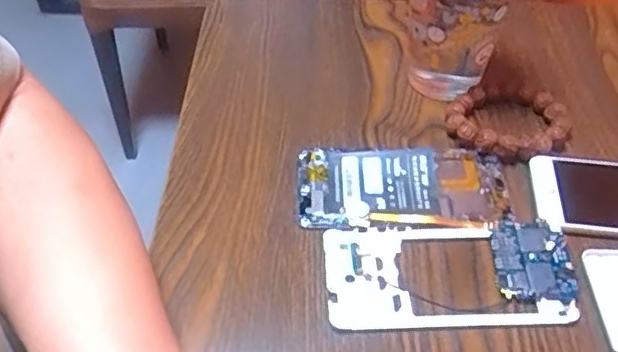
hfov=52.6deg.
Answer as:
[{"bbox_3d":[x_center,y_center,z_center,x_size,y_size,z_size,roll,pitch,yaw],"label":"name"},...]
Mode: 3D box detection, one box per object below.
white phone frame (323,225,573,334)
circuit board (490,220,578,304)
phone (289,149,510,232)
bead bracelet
[{"bbox_3d":[0.080,0.059,0.374,0.136,0.007,0.071,0,46,-1],"label":"white phone frame"},{"bbox_3d":[0.135,0.052,0.380,0.044,0.010,0.055,3,46,3],"label":"circuit board"},{"bbox_3d":[0.061,0.007,0.421,0.138,0.012,0.068,1,46,0],"label":"phone"},{"bbox_3d":[0.148,-0.038,0.460,0.088,0.020,0.066,-4,46,-4],"label":"bead bracelet"}]

